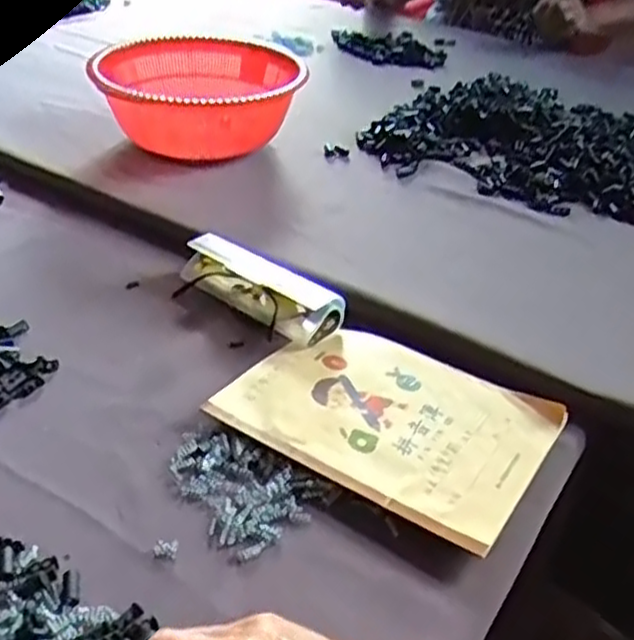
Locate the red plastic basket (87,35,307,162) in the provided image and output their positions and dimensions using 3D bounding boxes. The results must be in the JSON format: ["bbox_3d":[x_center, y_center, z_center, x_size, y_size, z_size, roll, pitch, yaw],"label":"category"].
[{"bbox_3d":[-0.143,-0.250,0.854,0.226,0.098,0.181,-26,45,-36],"label":"red plastic basket"}]

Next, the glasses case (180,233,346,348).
[{"bbox_3d":[-0.051,-0.028,0.609,0.156,0.038,0.044,28,42,29],"label":"glasses case"}]

